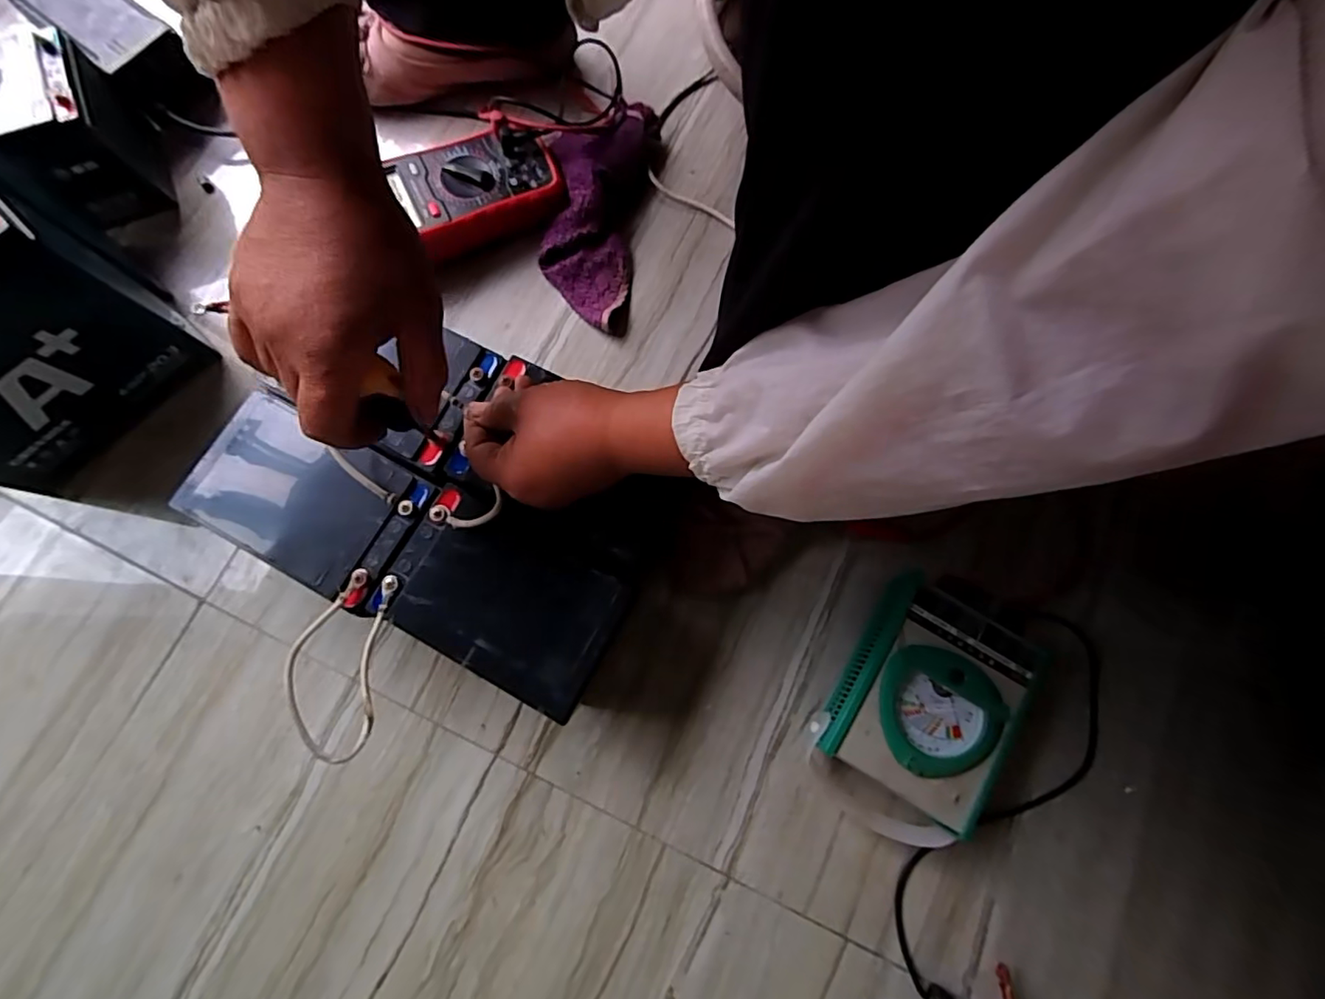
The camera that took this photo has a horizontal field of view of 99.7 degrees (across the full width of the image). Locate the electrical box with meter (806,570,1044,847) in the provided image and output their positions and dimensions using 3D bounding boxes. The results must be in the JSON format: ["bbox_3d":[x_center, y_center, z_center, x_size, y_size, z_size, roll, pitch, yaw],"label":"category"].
[{"bbox_3d":[0.186,0.158,0.419,0.119,0.066,0.175,33,80,6],"label":"electrical box with meter"}]

